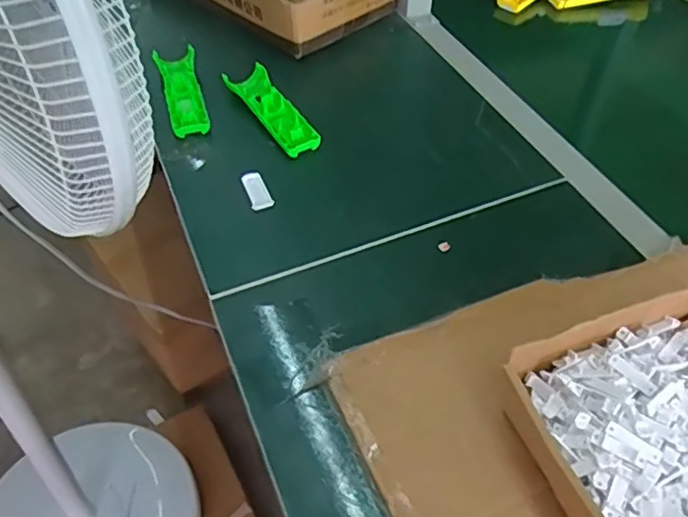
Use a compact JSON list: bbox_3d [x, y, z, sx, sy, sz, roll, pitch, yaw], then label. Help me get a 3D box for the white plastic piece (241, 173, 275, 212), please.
[{"bbox_3d":[-0.092,-0.072,0.641,0.022,0.012,0.052,-16,51,-13],"label":"white plastic piece"}]

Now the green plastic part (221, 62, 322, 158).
[{"bbox_3d":[-0.087,-0.183,0.721,0.048,0.026,0.163,-25,53,-20],"label":"green plastic part"}]

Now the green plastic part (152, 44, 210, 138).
[{"bbox_3d":[-0.198,-0.206,0.745,0.049,0.027,0.162,-15,50,-12],"label":"green plastic part"}]

